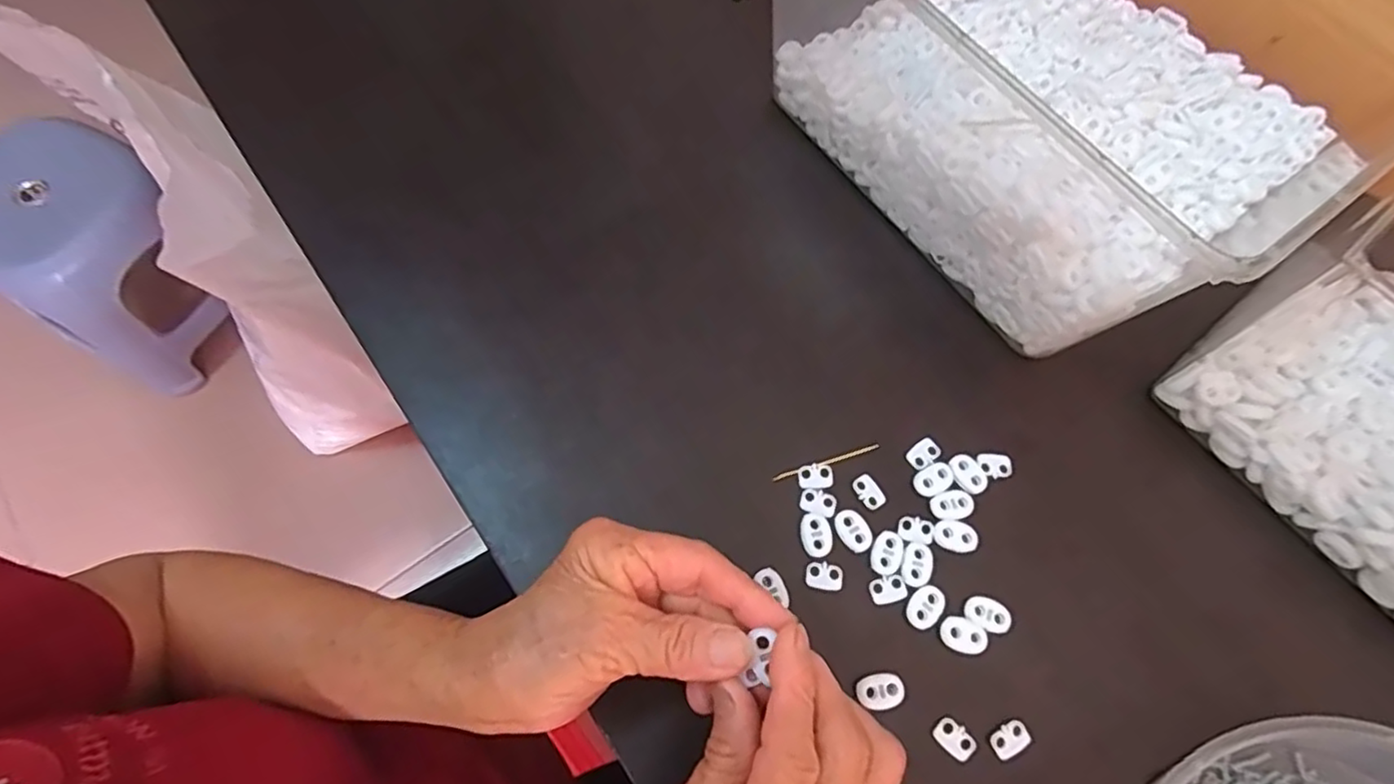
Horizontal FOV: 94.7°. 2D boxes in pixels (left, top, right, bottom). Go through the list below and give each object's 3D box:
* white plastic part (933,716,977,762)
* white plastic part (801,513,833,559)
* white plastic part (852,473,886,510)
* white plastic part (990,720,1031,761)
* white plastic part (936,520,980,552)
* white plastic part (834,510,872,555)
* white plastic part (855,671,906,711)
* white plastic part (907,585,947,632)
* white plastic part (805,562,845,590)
[{"bbox_3d":[0.123,0.165,0.304,0.019,0.004,0.014,42,72,13],"label":"white plastic part"},{"bbox_3d":[0.063,0.075,0.335,0.016,0.004,0.022,-6,69,-5],"label":"white plastic part"},{"bbox_3d":[0.093,0.054,0.345,0.013,0.004,0.019,-29,72,-13],"label":"white plastic part"},{"bbox_3d":[0.150,0.165,0.304,0.019,0.004,0.012,-25,71,-12],"label":"white plastic part"},{"bbox_3d":[0.137,0.076,0.336,0.022,0.004,0.015,10,68,2],"label":"white plastic part"},{"bbox_3d":[0.082,0.073,0.336,0.016,0.004,0.022,-30,72,-13],"label":"white plastic part"},{"bbox_3d":[0.089,0.144,0.309,0.023,0.004,0.015,-10,69,-6],"label":"white plastic part"},{"bbox_3d":[0.116,0.108,0.323,0.016,0.004,0.023,36,71,11],"label":"white plastic part"},{"bbox_3d":[0.066,0.094,0.329,0.020,0.004,0.013,5,68,0],"label":"white plastic part"}]

